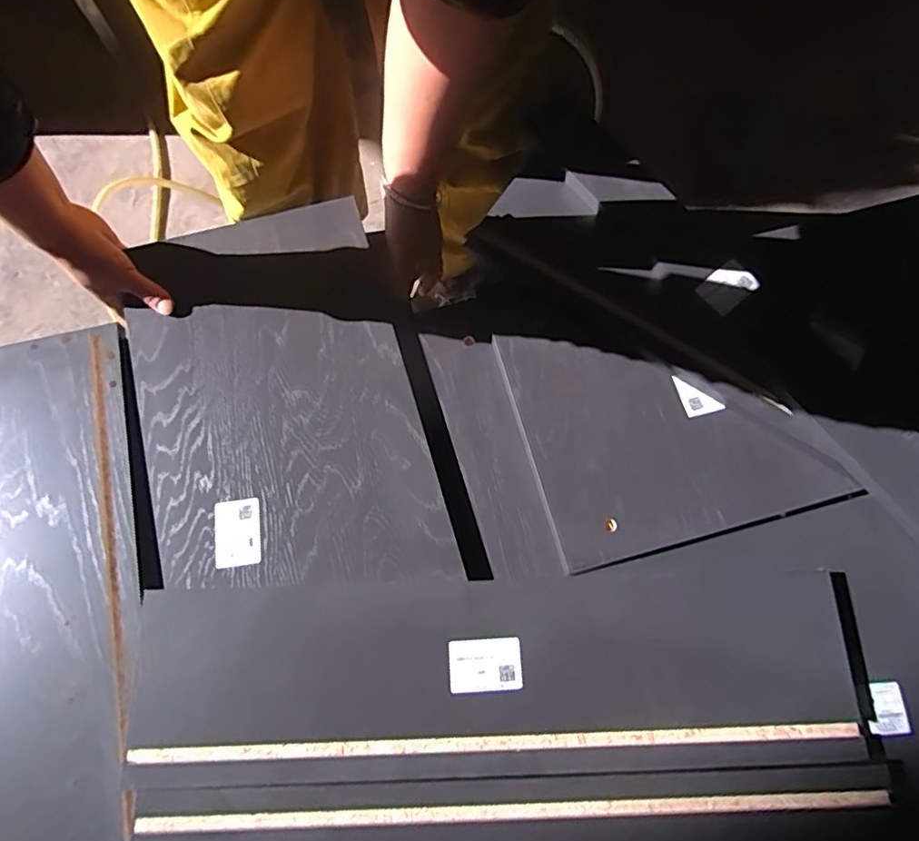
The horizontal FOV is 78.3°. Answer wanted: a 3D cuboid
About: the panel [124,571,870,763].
[{"bbox_3d":[0.038,0.208,0.482,0.619,0.025,0.134,-1,72,-1],"label":"panel"}]

